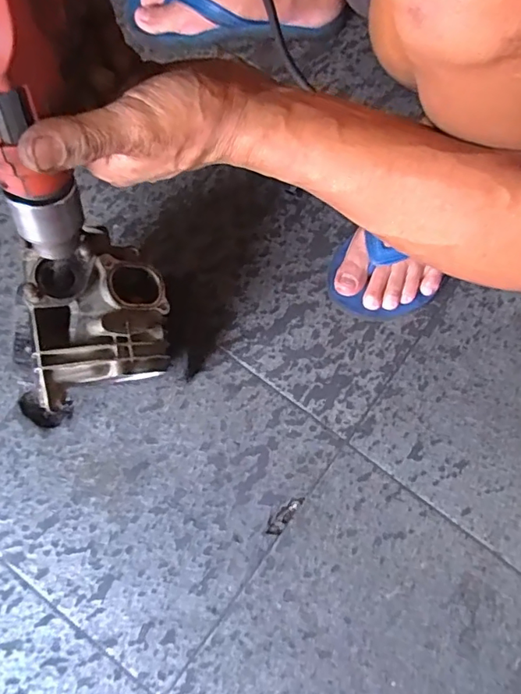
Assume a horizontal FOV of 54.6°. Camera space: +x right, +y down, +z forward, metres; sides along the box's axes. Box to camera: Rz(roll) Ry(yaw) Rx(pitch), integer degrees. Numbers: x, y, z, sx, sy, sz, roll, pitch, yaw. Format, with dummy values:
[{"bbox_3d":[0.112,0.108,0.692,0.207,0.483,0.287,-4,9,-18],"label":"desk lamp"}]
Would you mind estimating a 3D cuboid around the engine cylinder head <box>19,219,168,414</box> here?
[{"bbox_3d":[-0.124,-0.024,0.395,0.088,0.068,0.127,-4,78,0],"label":"engine cylinder head"}]

